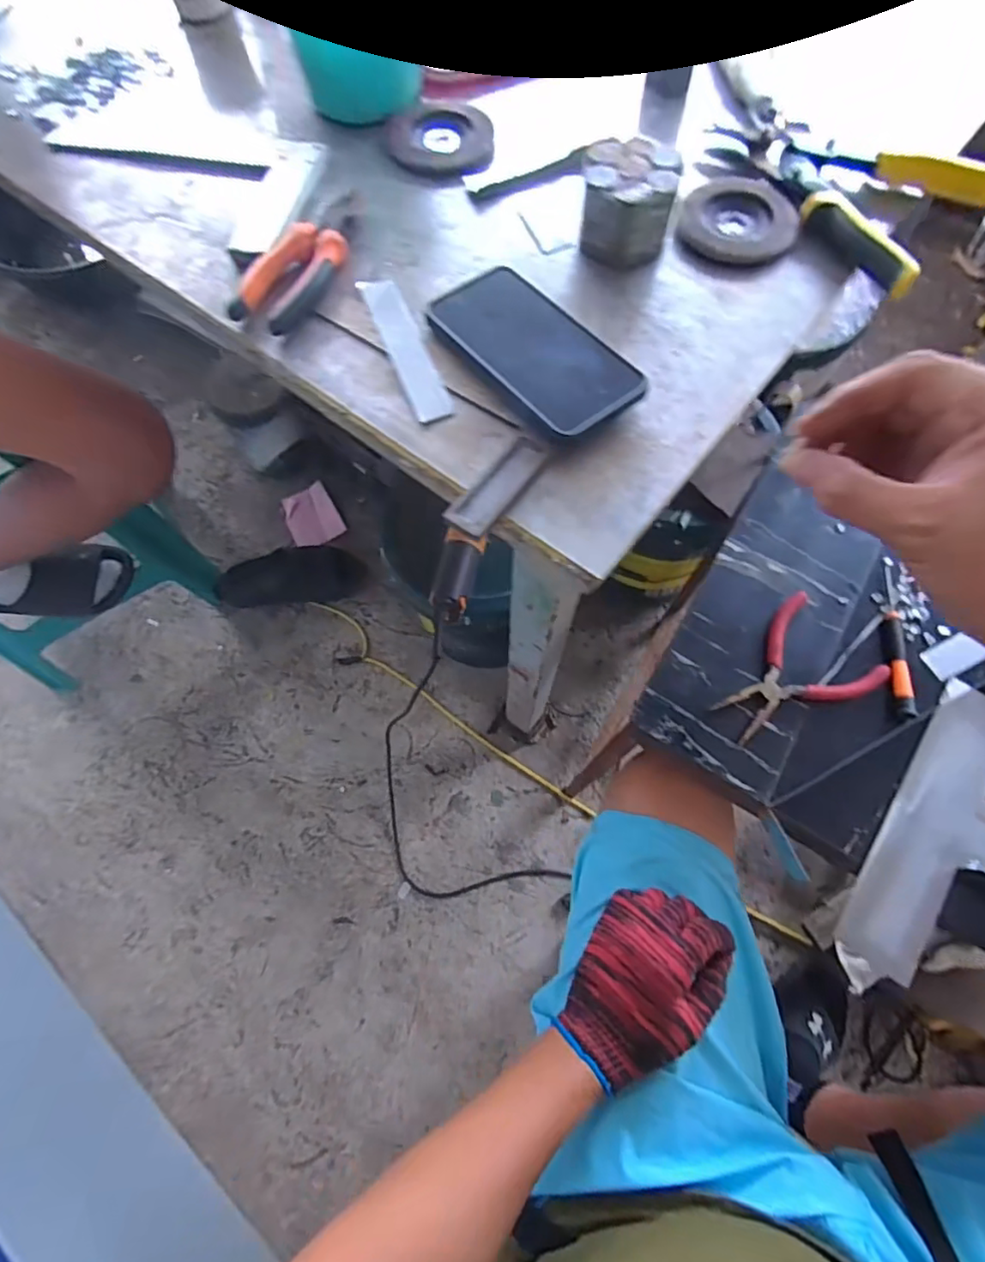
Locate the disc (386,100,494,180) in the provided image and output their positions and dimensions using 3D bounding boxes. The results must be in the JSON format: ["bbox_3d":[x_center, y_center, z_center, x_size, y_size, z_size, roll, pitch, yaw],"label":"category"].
[{"bbox_3d":[-0.046,-0.437,0.512,0.092,0.015,0.092,0,69,0],"label":"disc"}]

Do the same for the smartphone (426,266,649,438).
[{"bbox_3d":[0.026,-0.196,0.396,0.074,0.012,0.156,-40,73,-12],"label":"smartphone"}]

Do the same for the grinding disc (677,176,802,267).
[{"bbox_3d":[0.201,-0.334,0.468,0.089,0.020,0.089,-1,69,2],"label":"grinding disc"}]

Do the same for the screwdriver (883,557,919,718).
[{"bbox_3d":[0.364,0.004,0.514,0.019,0.016,0.150,7,69,2],"label":"screwdriver"}]

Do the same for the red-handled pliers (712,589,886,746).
[{"bbox_3d":[0.259,0.043,0.500,0.138,0.013,0.100,-37,74,-13],"label":"red-handled pliers"}]

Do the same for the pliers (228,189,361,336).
[{"bbox_3d":[-0.145,-0.287,0.444,0.055,0.018,0.139,18,71,9],"label":"pliers"}]

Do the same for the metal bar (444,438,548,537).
[{"bbox_3d":[0.004,-0.094,0.371,0.027,0.005,0.079,33,74,13],"label":"metal bar"}]

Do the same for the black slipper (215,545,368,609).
[{"bbox_3d":[-0.419,-0.113,1.204,0.300,0.050,0.108,-5,69,0],"label":"black slipper"}]

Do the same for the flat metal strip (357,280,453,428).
[{"bbox_3d":[-0.064,-0.206,0.418,0.026,0.004,0.136,-23,72,-2],"label":"flat metal strip"}]

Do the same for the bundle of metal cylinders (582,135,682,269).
[{"bbox_3d":[0.102,-0.325,0.441,0.068,0.056,0.064,6,69,4],"label":"bundle of metal cylinders"}]

